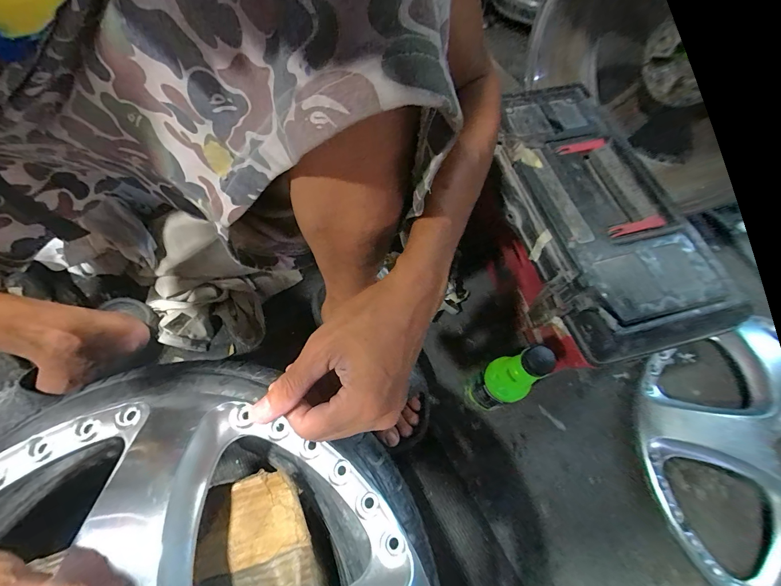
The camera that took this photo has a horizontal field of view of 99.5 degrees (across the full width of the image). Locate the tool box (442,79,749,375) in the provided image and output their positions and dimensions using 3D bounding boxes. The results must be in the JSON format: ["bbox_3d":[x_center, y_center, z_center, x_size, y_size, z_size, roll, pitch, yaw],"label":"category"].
[{"bbox_3d":[0.261,-0.092,0.515,0.207,0.215,0.412,-11,65,-6],"label":"tool box"}]

